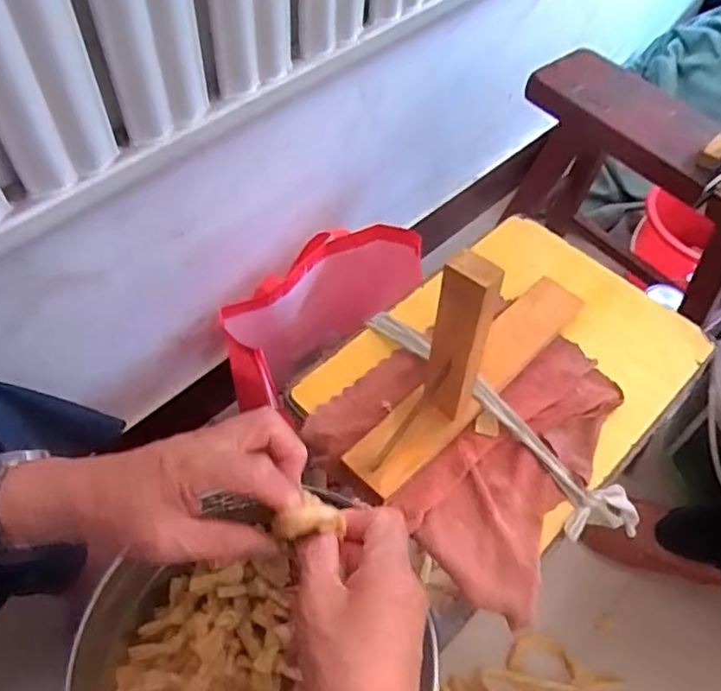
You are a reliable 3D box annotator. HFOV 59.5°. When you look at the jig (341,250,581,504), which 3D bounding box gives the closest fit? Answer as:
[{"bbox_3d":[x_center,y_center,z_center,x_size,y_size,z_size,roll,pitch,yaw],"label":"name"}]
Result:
[{"bbox_3d":[0.095,-0.016,0.452,0.046,0.161,0.253,40,63,21],"label":"jig"}]

